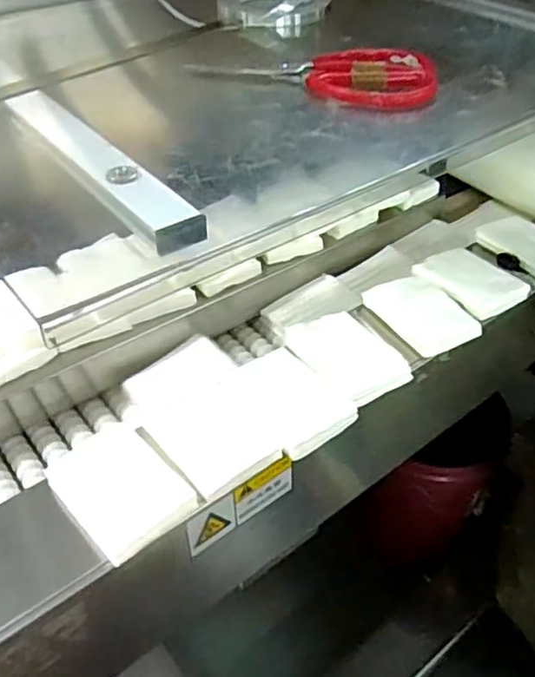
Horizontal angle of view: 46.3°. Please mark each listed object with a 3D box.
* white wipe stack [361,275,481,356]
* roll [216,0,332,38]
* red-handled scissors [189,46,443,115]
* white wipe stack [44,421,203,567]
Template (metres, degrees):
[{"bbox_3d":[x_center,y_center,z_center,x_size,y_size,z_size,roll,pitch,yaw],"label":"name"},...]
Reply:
[{"bbox_3d":[0.154,-0.026,0.627,0.070,0.018,0.104,-23,47,-24],"label":"white wipe stack"},{"bbox_3d":[0.004,-0.336,0.628,0.096,0.042,0.088,-33,52,-32],"label":"roll"},{"bbox_3d":[0.041,-0.215,0.495,0.186,0.017,0.095,14,44,15],"label":"red-handled scissors"},{"bbox_3d":[-0.114,0.110,0.476,0.077,0.016,0.114,-29,50,-29],"label":"white wipe stack"}]

